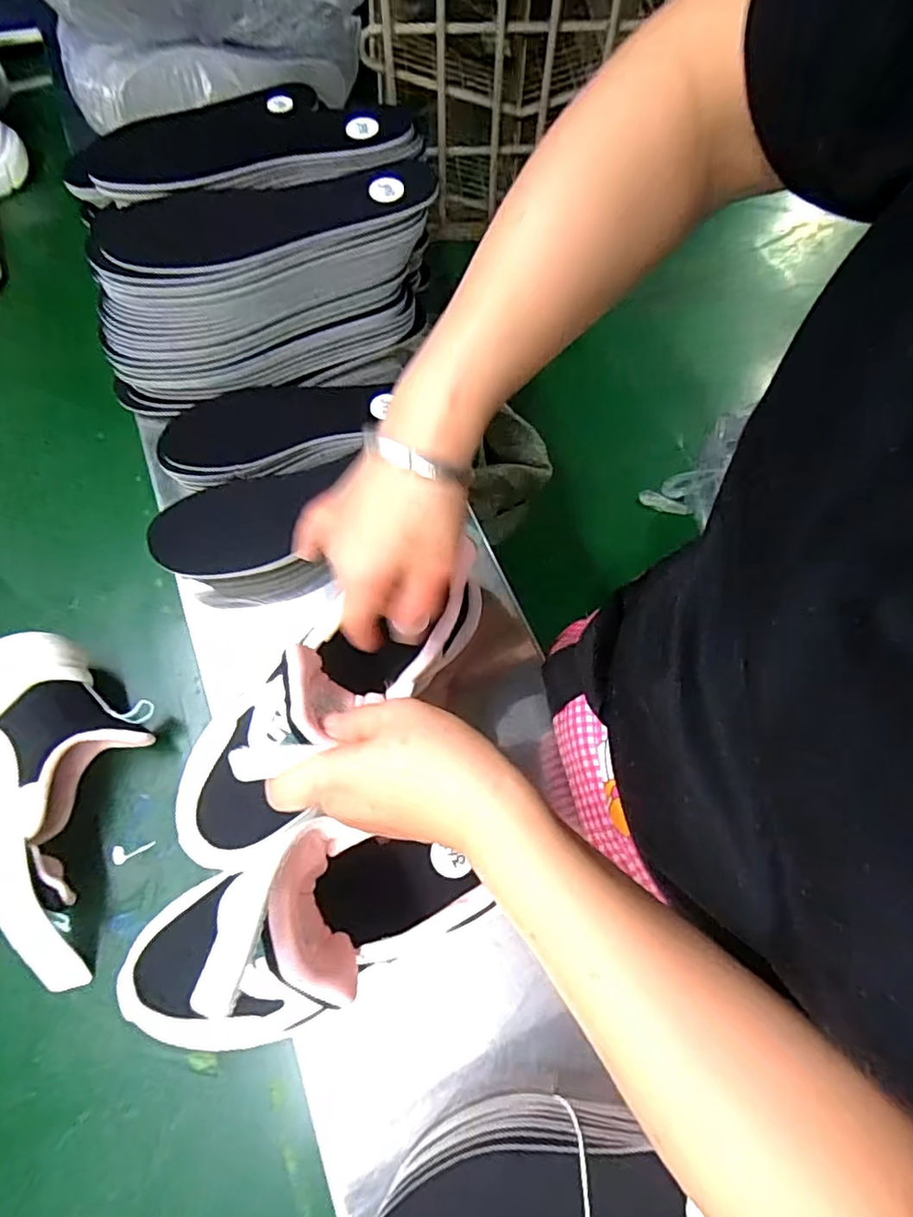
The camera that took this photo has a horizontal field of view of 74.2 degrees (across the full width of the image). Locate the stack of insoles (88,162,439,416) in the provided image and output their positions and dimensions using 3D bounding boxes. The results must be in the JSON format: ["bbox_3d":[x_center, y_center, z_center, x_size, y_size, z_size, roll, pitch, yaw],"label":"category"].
[{"bbox_3d":[-0.154,-0.265,0.496,0.280,0.125,0.085,-21,69,-13],"label":"stack of insoles"}]

